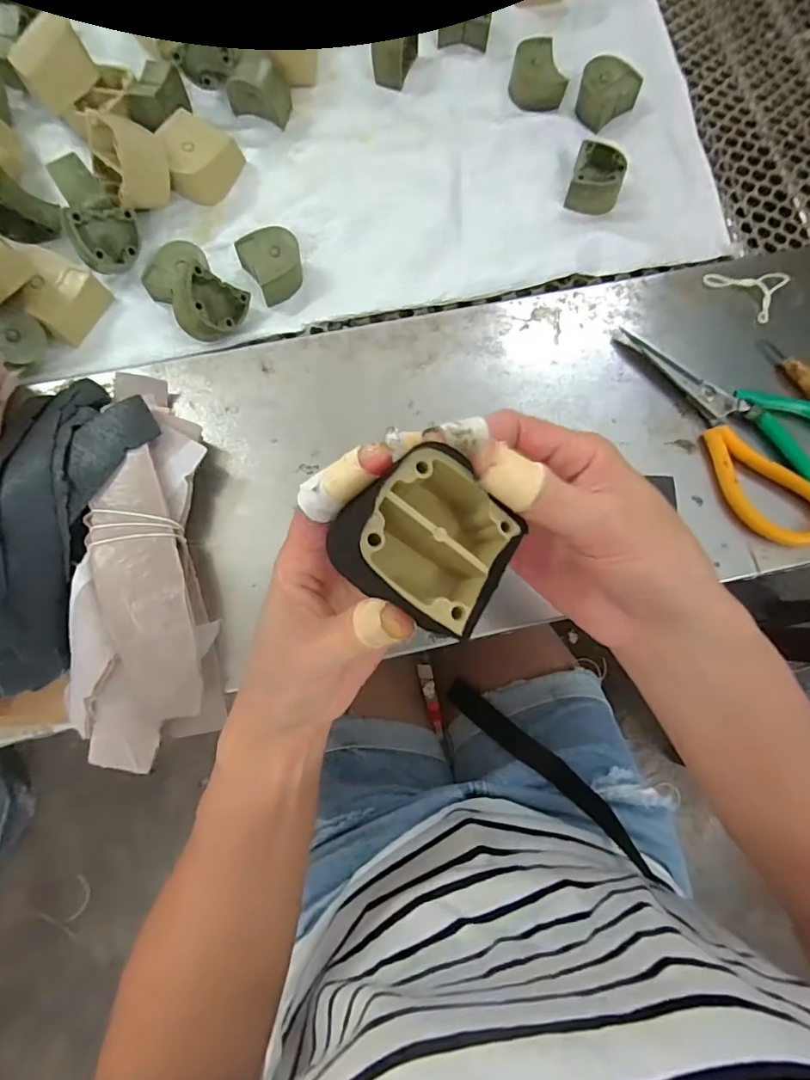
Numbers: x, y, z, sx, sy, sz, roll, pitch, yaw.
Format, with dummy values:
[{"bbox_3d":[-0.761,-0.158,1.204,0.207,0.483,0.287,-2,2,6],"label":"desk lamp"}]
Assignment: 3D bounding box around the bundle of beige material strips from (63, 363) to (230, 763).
[{"bbox_3d":[-0.162,0.006,0.305,0.084,0.034,0.237,-9,76,-4],"label":"bundle of beige material strips"}]

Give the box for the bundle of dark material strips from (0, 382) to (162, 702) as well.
[{"bbox_3d":[-0.228,-0.002,0.296,0.098,0.050,0.215,17,76,3],"label":"bundle of dark material strips"}]

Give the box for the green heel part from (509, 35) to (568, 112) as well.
[{"bbox_3d":[0.111,-0.394,0.423,0.037,0.026,0.043,-17,77,-6],"label":"green heel part"}]

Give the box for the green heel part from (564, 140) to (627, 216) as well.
[{"bbox_3d":[0.155,-0.291,0.401,0.038,0.023,0.049,16,76,3],"label":"green heel part"}]

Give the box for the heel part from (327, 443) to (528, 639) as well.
[{"bbox_3d":[0.005,0.001,0.192,0.054,0.046,0.059,36,70,-13],"label":"heel part"}]

